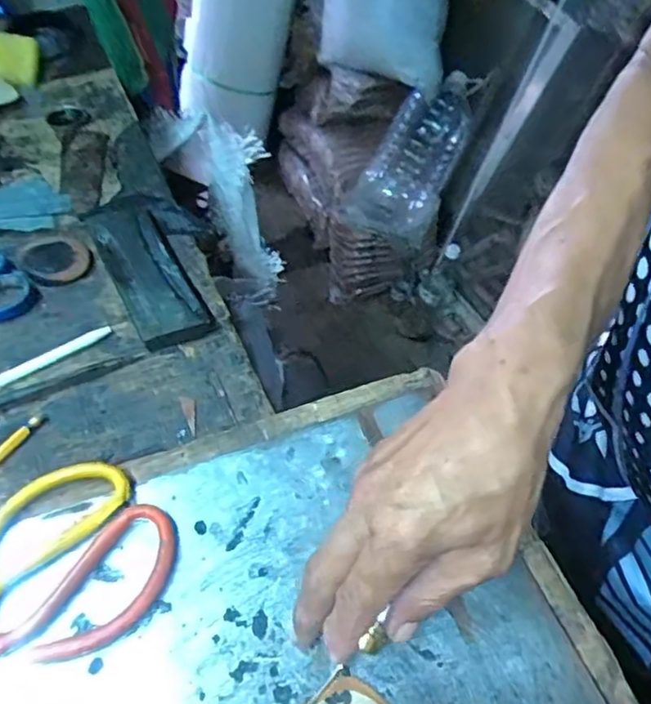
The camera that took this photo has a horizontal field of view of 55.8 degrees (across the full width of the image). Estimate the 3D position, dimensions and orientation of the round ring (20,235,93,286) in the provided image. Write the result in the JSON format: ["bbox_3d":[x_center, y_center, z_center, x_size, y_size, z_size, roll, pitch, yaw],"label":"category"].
[{"bbox_3d":[-0.223,-0.077,0.508,0.051,0.015,0.058,-25,61,-25],"label":"round ring"}]

